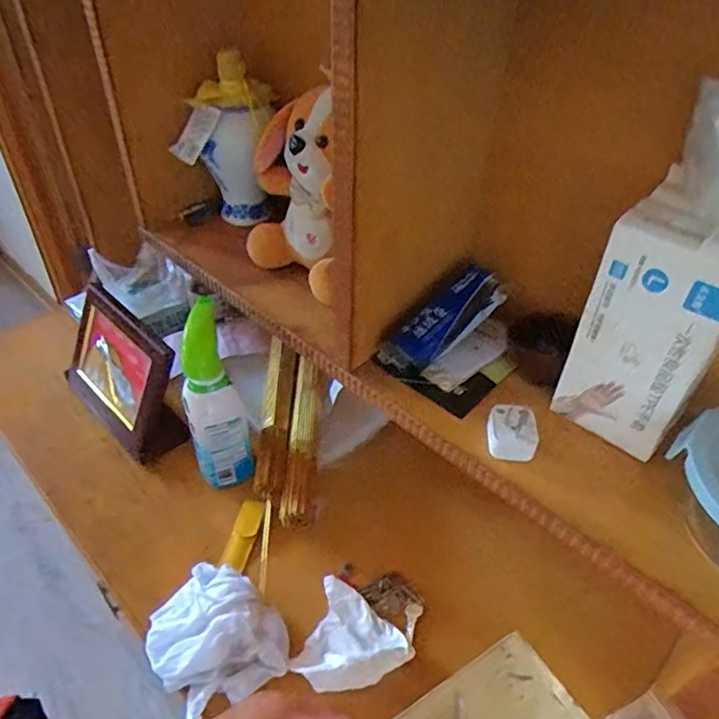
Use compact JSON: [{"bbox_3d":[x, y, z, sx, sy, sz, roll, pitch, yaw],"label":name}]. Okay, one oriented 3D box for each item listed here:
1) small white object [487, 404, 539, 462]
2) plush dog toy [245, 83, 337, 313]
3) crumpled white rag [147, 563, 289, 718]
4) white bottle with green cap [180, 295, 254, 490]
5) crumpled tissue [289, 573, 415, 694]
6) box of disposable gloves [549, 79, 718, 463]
[{"bbox_3d":[0.130,0.062,0.480,0.040,0.028,0.040,10,42,7],"label":"small white object"},{"bbox_3d":[-0.056,-0.174,0.597,0.080,0.180,0.166,-31,52,-32],"label":"plush dog toy"},{"bbox_3d":[-0.139,0.267,0.546,0.119,0.062,0.109,35,51,30],"label":"crumpled white rag"},{"bbox_3d":[-0.172,0.046,0.655,0.066,0.229,0.085,-13,45,-18],"label":"white bottle with green cap"},{"bbox_3d":[-0.017,0.278,0.554,0.117,0.035,0.096,31,49,28],"label":"crumpled tissue"},{"bbox_3d":[0.232,-0.048,0.431,0.096,0.267,0.082,28,47,25],"label":"box of disposable gloves"}]

